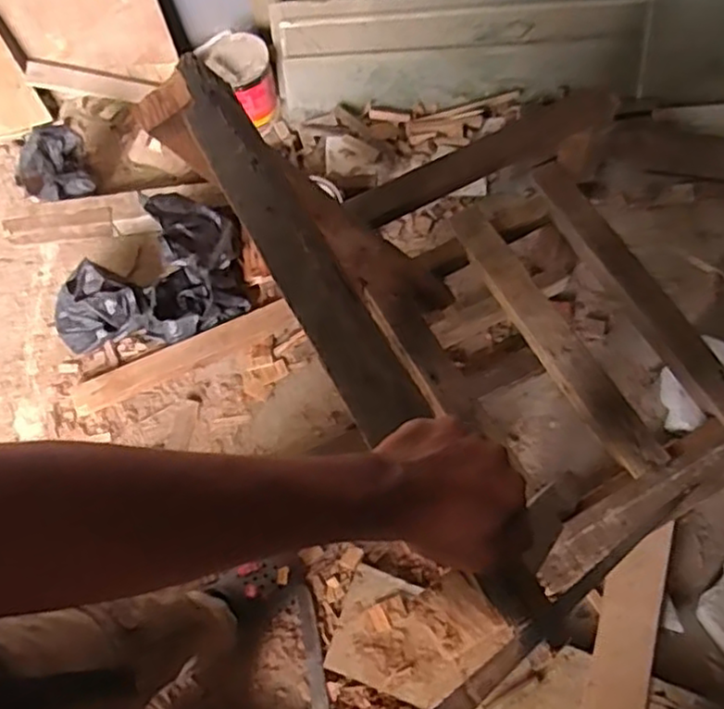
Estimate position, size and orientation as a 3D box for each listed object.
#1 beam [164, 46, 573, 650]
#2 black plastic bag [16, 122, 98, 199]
[{"bbox_3d":[-0.023,-0.035,0.525,0.054,0.043,0.550,-28,70,-9],"label":"beam"},{"bbox_3d":[-0.683,-0.415,1.507,0.160,0.158,0.076,-29,69,-10],"label":"black plastic bag"}]

